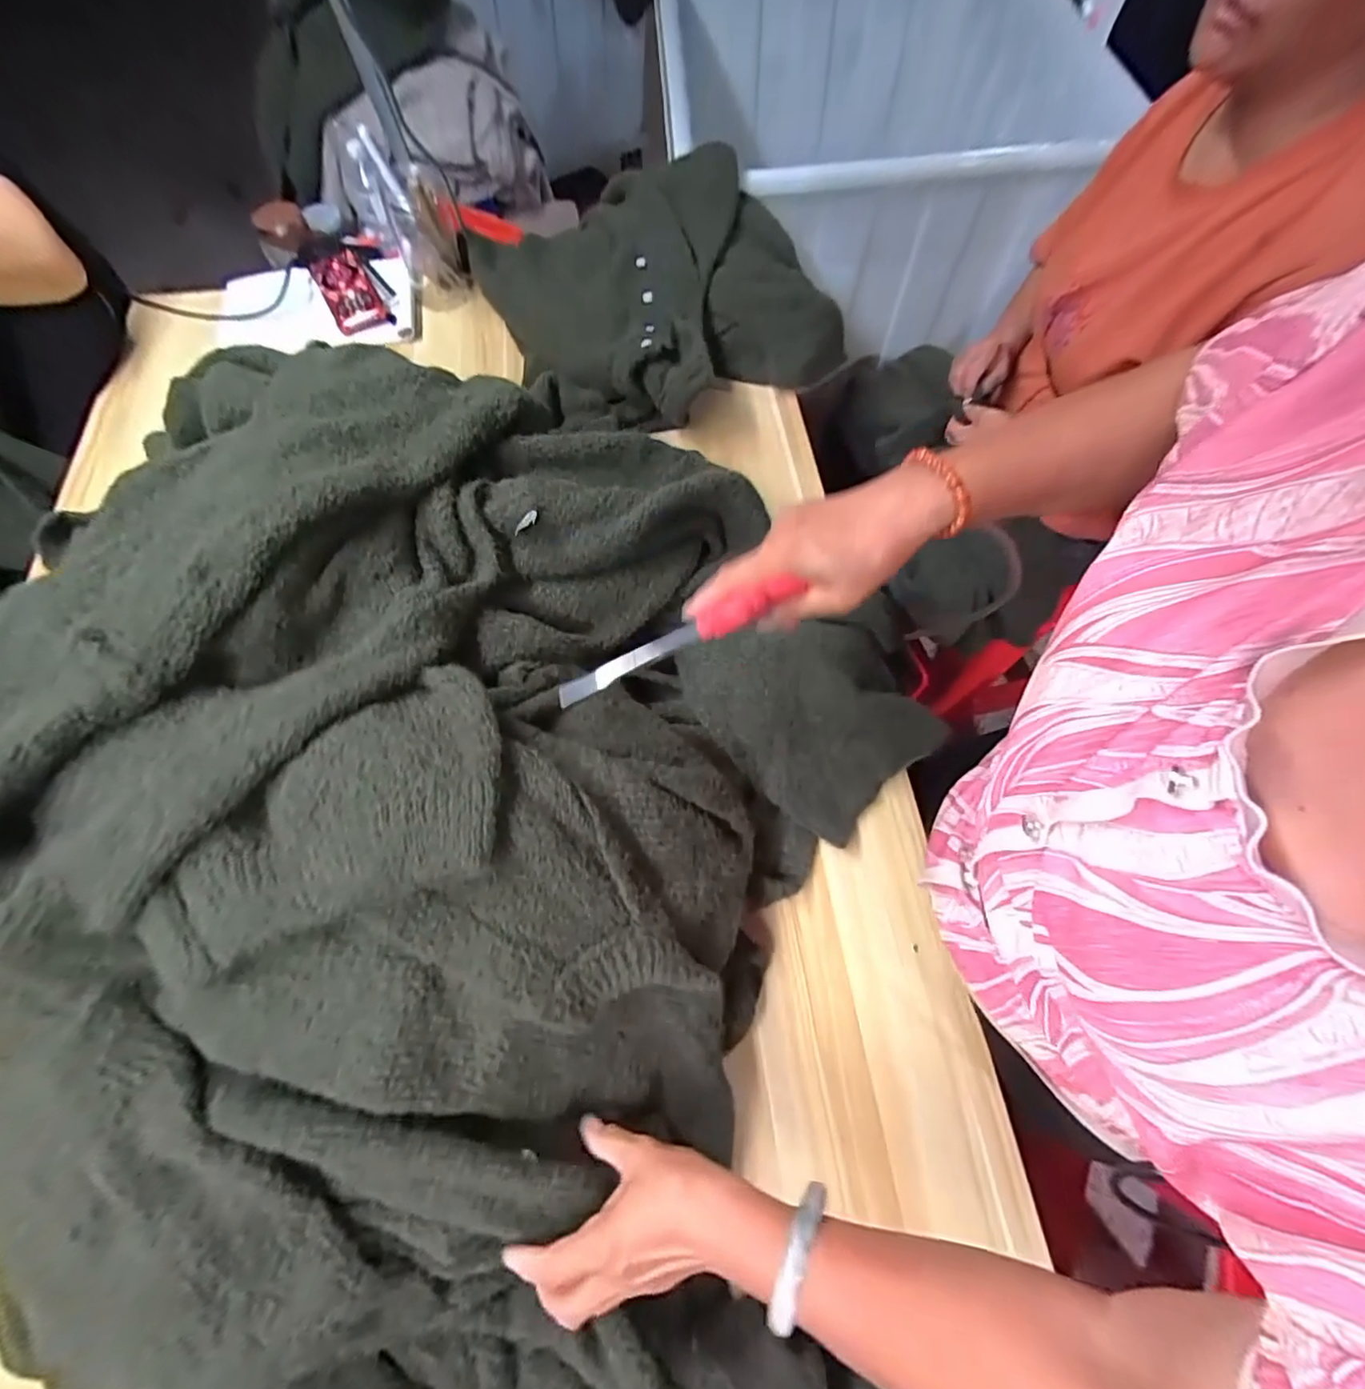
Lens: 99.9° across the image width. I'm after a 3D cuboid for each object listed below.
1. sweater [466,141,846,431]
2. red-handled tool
[{"bbox_3d":[-0.028,-0.574,0.821,0.432,0.128,0.407,0,68,0],"label":"sweater"},{"bbox_3d":[-0.004,-0.035,0.369,0.165,0.013,0.022,-26,69,5],"label":"red-handled tool"}]

